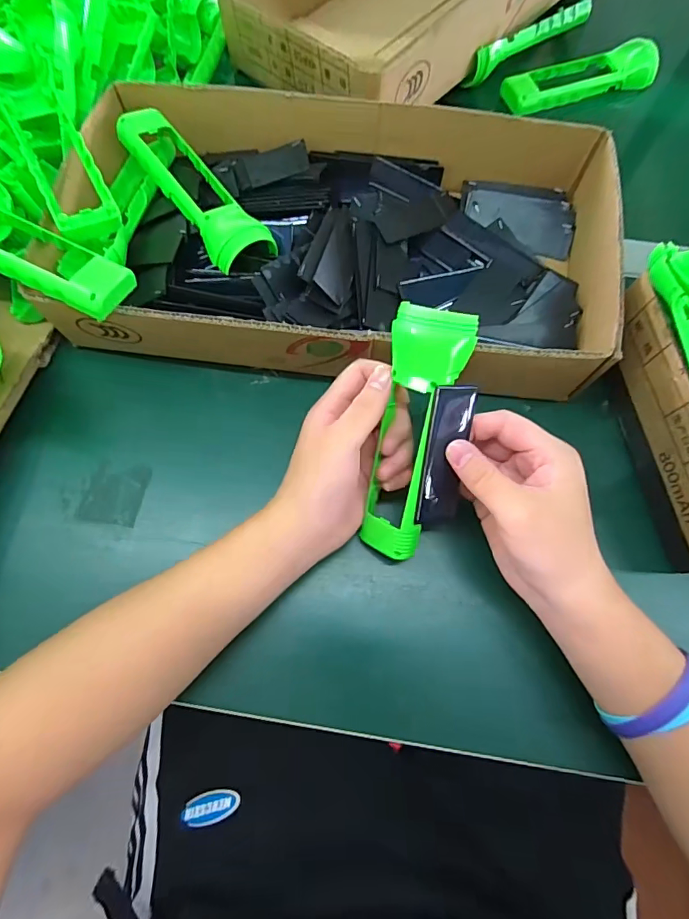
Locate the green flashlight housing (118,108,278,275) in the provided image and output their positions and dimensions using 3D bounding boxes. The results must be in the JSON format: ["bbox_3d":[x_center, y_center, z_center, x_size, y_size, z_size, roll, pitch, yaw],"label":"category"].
[{"bbox_3d":[-0.117,-0.211,0.369,0.047,0.033,0.155,-35,76,-11],"label":"green flashlight housing"}]

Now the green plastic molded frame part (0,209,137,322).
[{"bbox_3d":[-0.222,-0.146,0.302,0.161,0.025,0.044,24,73,7],"label":"green plastic molded frame part"}]

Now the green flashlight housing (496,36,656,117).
[{"bbox_3d":[0.246,-0.401,0.490,0.164,0.023,0.051,-18,73,-7],"label":"green flashlight housing"}]

